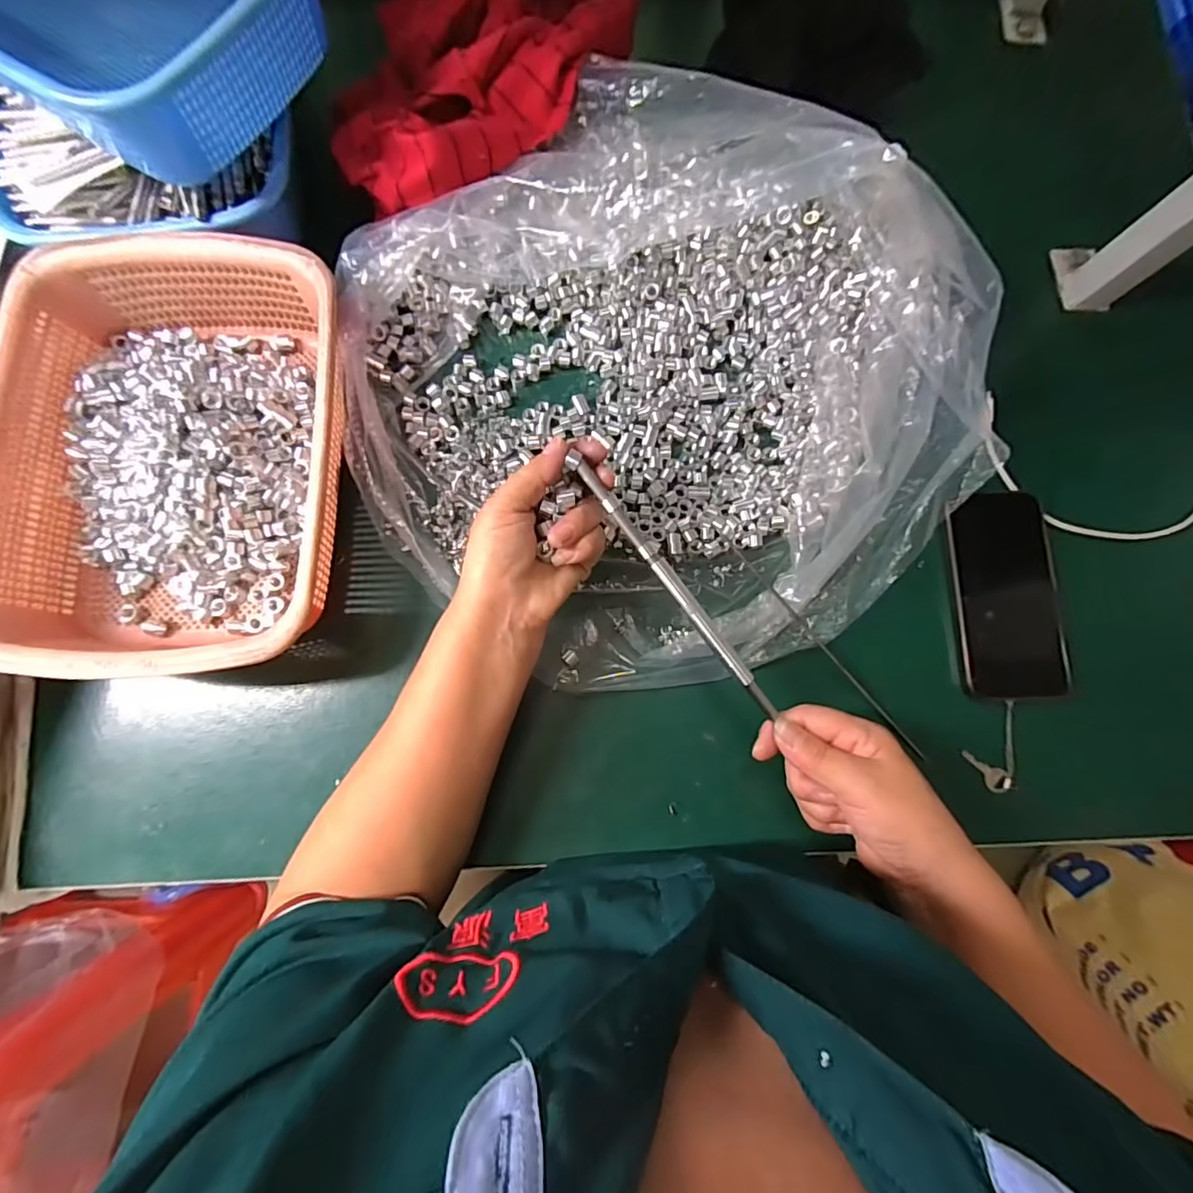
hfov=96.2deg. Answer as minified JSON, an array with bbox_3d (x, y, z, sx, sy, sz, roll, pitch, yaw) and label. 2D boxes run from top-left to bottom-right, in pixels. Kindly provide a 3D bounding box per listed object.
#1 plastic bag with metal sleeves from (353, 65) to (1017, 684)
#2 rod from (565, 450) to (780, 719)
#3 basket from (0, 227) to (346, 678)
[{"bbox_3d":[0.052,-0.167,0.376,0.453,0.106,0.449,-40,85,-7],"label":"plastic bag with metal sleeves"},{"bbox_3d":[0.051,-0.004,0.340,0.010,0.005,0.202,-39,94,-6],"label":"rod"},{"bbox_3d":[-0.281,-0.096,0.369,0.209,0.078,0.289,-1,82,-2],"label":"basket"}]

